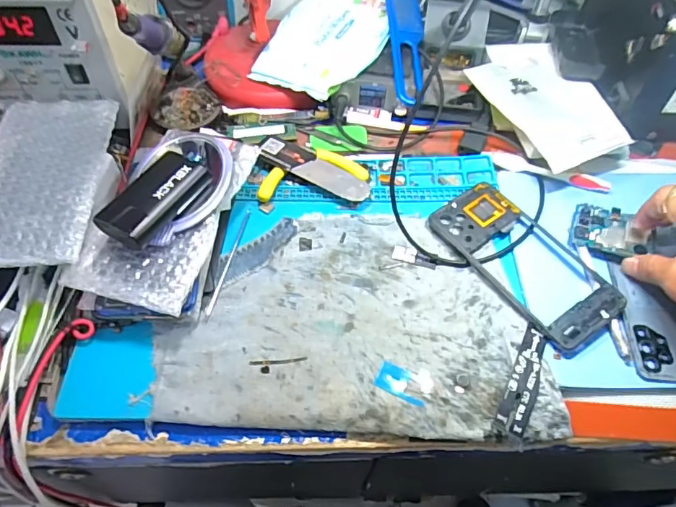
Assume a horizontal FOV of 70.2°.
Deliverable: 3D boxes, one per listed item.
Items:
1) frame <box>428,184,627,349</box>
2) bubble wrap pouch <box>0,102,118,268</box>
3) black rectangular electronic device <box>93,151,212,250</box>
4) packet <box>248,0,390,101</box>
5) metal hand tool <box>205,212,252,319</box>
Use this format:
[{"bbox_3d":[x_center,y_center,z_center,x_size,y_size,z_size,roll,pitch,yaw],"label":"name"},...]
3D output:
[{"bbox_3d":[0.153,0.005,0.400,0.077,0.014,0.155,-34,61,-16],"label":"frame"},{"bbox_3d":[-0.240,-0.063,0.387,0.093,0.008,0.170,-2,56,-4],"label":"bubble wrap pouch"},{"bbox_3d":[-0.145,-0.046,0.378,0.049,0.022,0.086,28,65,12],"label":"black rectangular electronic device"},{"bbox_3d":[-0.005,-0.242,0.529,0.116,0.017,0.188,27,65,12],"label":"packet"},{"bbox_3d":[-0.090,0.004,0.402,0.006,0.004,0.107,12,63,4],"label":"metal hand tool"}]

